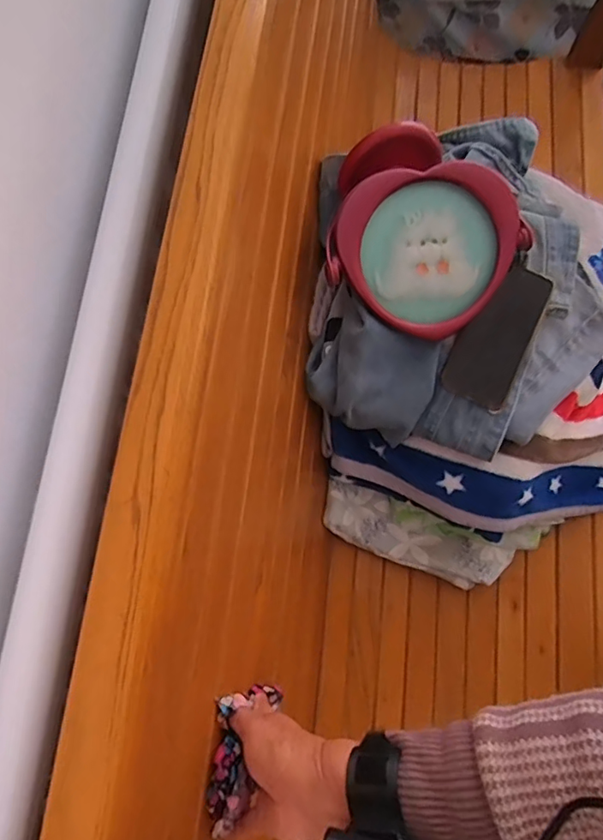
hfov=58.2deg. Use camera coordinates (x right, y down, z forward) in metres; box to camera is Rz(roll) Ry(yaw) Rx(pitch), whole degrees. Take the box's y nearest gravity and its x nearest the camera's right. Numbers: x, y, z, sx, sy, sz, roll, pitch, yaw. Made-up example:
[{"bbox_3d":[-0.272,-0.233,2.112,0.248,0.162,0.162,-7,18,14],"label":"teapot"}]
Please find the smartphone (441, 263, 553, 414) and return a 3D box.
[{"bbox_3d":[0.226,-0.097,0.621,0.082,0.013,0.163,26,86,-8],"label":"smartphone"}]

